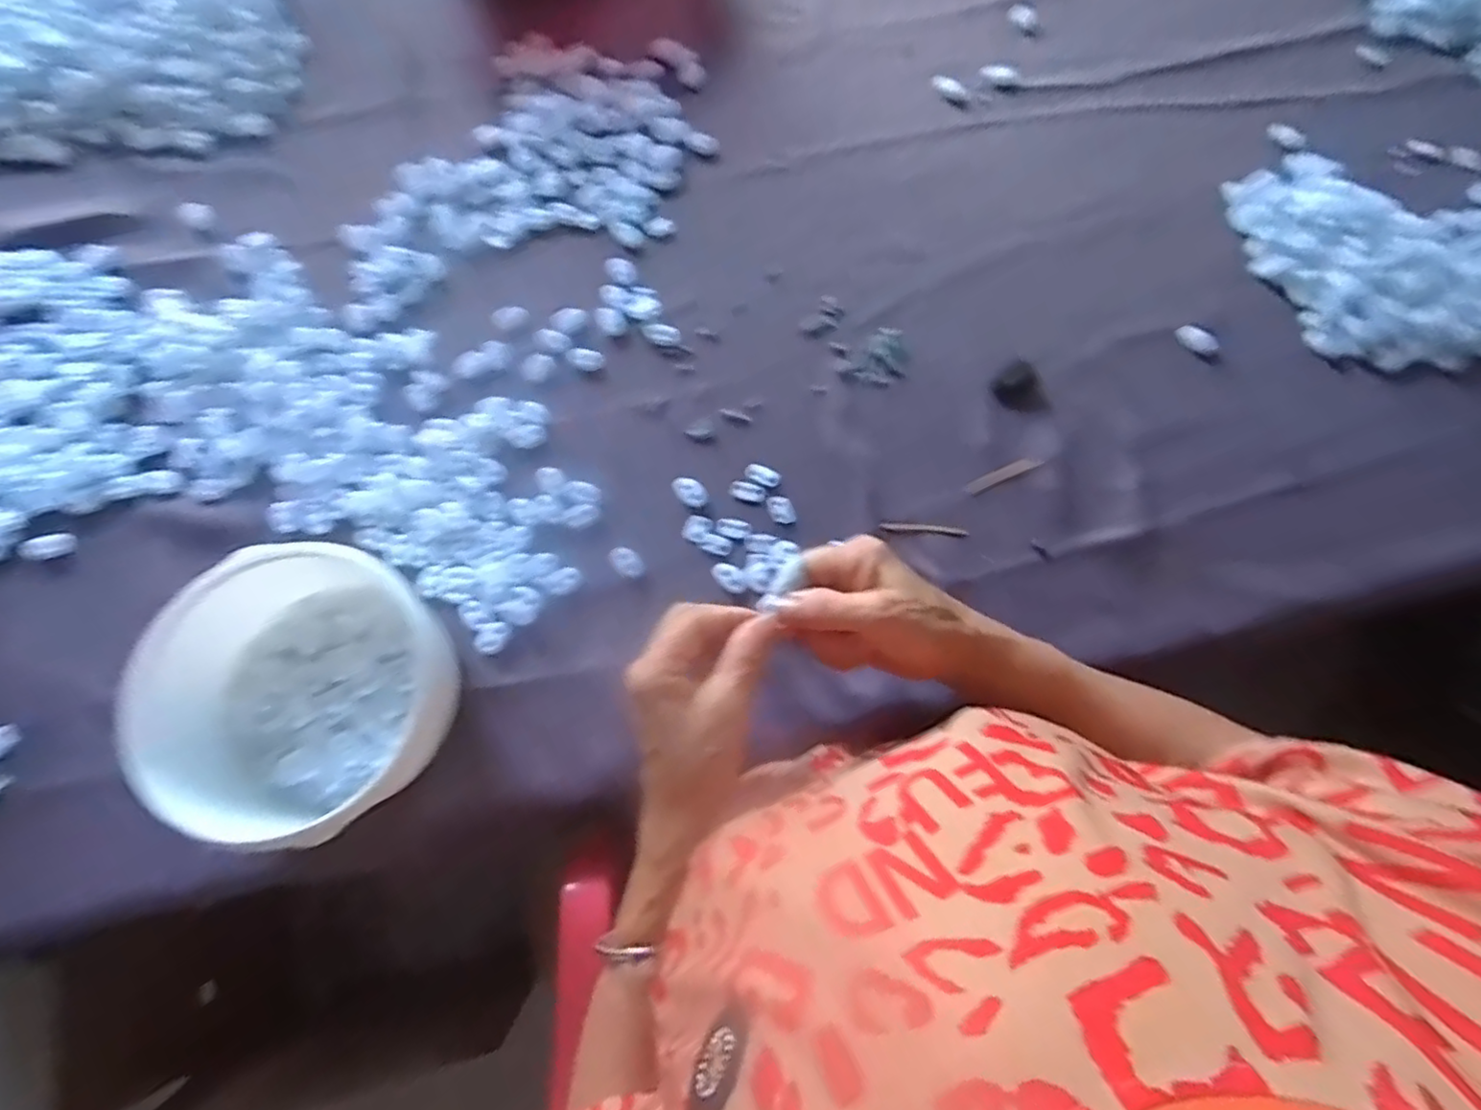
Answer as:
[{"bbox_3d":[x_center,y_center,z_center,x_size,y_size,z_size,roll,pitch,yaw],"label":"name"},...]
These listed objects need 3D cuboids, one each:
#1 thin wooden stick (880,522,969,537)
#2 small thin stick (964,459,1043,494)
[{"bbox_3d":[0.132,-0.019,0.477,0.062,0.004,0.006,4,77,-1],"label":"thin wooden stick"},{"bbox_3d":[0.193,-0.060,0.482,0.061,0.009,0.010,-23,79,-7],"label":"small thin stick"}]

